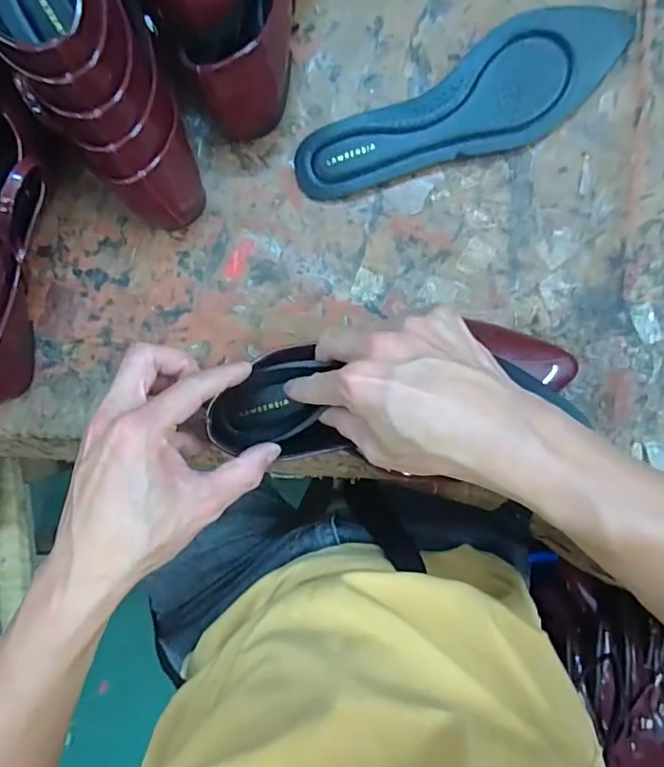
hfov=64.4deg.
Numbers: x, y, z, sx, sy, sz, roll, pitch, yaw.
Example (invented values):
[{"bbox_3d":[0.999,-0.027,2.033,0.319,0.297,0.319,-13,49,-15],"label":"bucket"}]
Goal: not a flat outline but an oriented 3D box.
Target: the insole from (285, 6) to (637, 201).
[{"bbox_3d":[0.096,-0.200,0.390,0.250,0.017,0.077,-26,88,5],"label":"insole"}]

